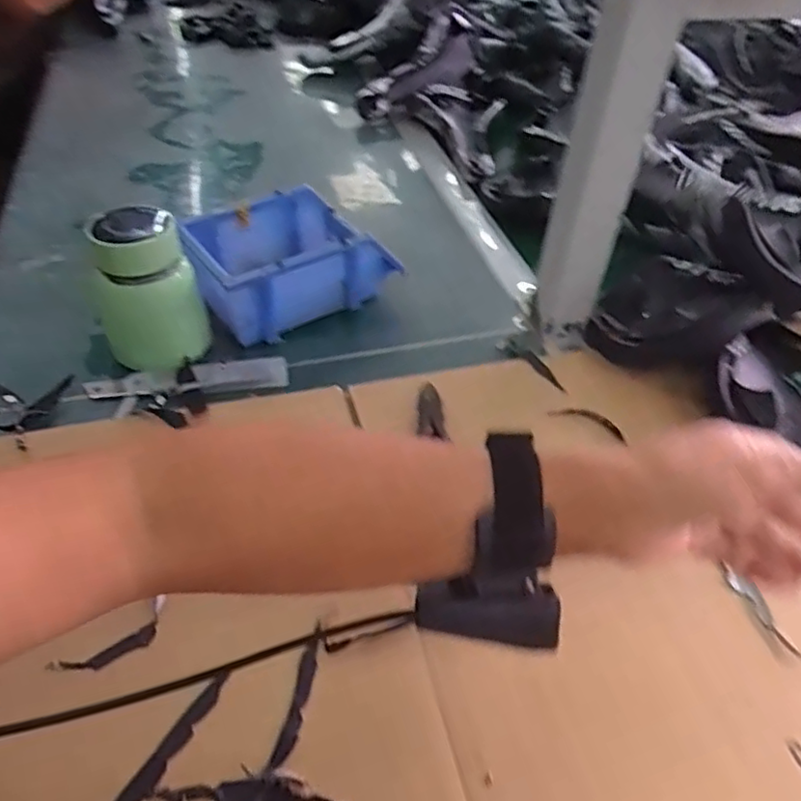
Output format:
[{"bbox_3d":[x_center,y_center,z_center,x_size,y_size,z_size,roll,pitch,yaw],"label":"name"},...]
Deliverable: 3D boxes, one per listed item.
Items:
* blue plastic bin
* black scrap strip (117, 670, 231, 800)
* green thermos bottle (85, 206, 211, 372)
[{"bbox_3d":[-0.108,-0.130,0.603,0.181,0.081,0.118,-26,54,-26],"label":"blue plastic bin"},{"bbox_3d":[-0.123,0.185,0.324,0.011,0.005,0.103,26,52,20],"label":"black scrap strip"},{"bbox_3d":[-0.208,-0.087,0.527,0.079,0.122,0.081,-19,51,-21],"label":"green thermos bottle"}]

